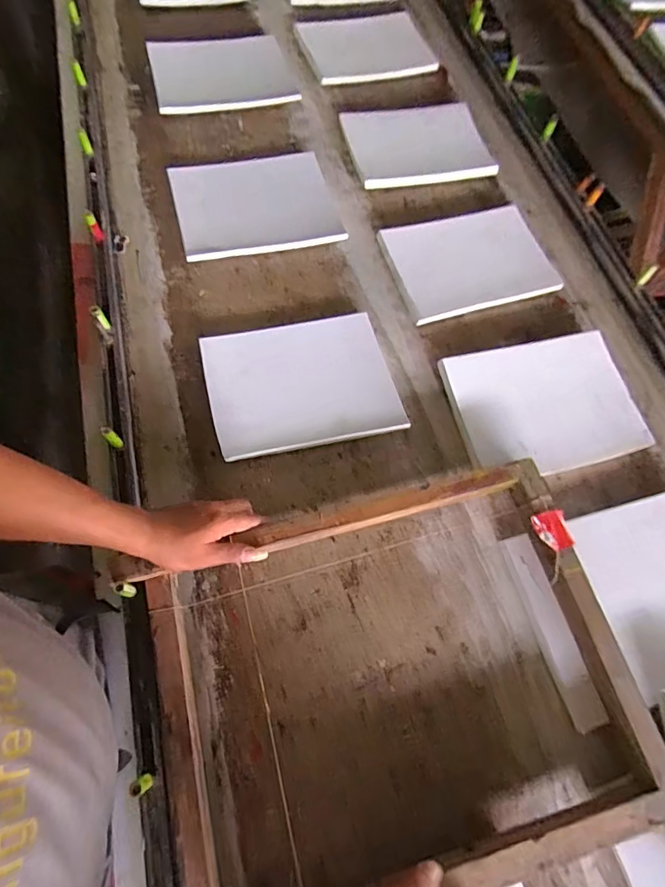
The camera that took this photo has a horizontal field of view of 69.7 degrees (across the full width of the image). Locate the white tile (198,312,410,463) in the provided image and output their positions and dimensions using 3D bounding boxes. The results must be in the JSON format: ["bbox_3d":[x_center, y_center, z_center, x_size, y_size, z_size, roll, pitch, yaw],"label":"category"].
[{"bbox_3d":[-0.049,-0.091,0.707,0.263,0.011,0.206,-12,70,-5],"label":"white tile"}]

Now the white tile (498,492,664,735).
[{"bbox_3d":[0.374,0.197,0.604,0.254,0.023,0.223,-17,66,-2],"label":"white tile"}]

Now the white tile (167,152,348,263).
[{"bbox_3d":[-0.137,-0.425,0.843,0.270,0.017,0.211,-13,72,-12],"label":"white tile"}]

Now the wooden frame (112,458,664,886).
[{"bbox_3d":[0.065,0.258,0.531,0.514,0.058,0.396,-14,68,-8],"label":"wooden frame"}]

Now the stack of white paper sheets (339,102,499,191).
[{"bbox_3d":[0.161,-0.581,0.920,0.261,0.013,0.198,-12,68,-7],"label":"stack of white paper sheets"}]

